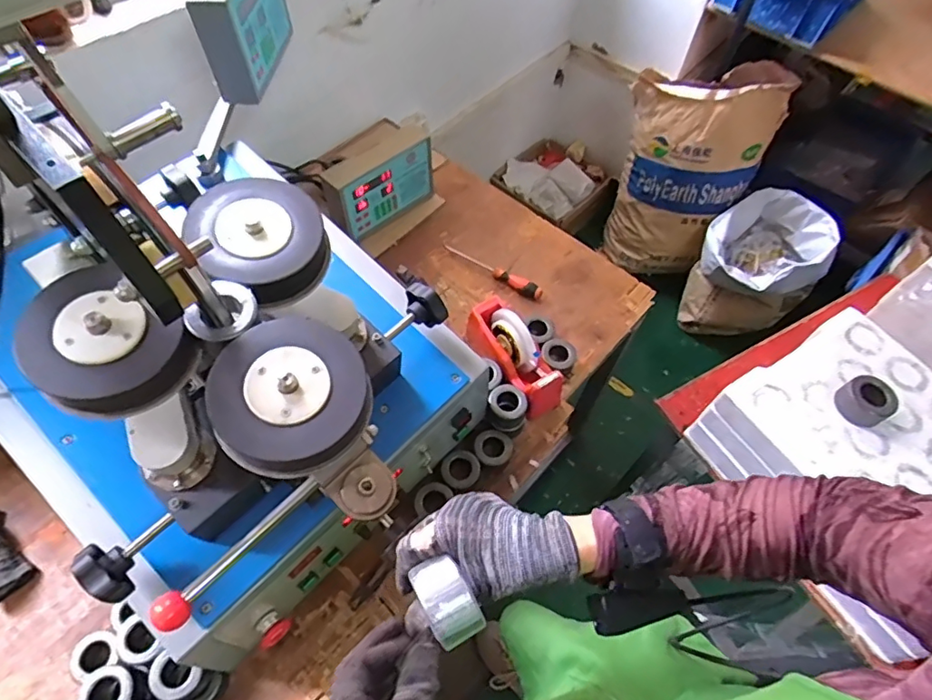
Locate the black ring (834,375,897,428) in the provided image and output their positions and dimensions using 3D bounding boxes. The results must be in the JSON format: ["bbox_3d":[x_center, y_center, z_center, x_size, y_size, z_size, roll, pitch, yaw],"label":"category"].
[{"bbox_3d":[0.531,0.068,0.719,0.051,0.042,0.061,-25,63,-17],"label":"black ring"}]

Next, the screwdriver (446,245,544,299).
[{"bbox_3d":[0.052,-0.164,1.078,0.225,0.023,0.030,32,62,16],"label":"screwdriver"}]

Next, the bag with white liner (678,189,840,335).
[{"bbox_3d":[0.884,-0.237,1.691,0.323,0.374,0.319,41,65,20],"label":"bag with white liner"}]

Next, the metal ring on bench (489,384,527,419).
[{"bbox_3d":[0.068,0.089,0.880,0.060,0.040,0.058,1,59,-2],"label":"metal ring on bench"}]

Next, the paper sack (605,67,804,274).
[{"bbox_3d":[0.660,-0.546,1.701,0.398,0.603,0.266,28,61,13],"label":"paper sack"}]

